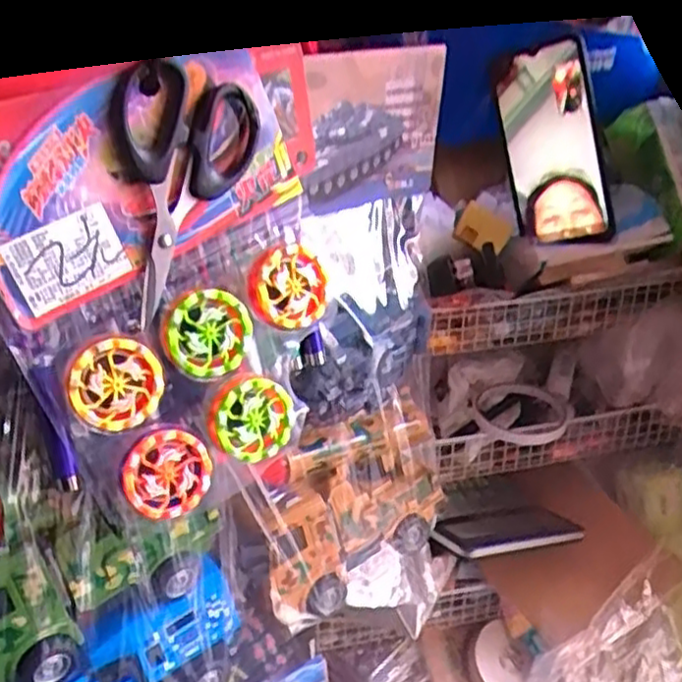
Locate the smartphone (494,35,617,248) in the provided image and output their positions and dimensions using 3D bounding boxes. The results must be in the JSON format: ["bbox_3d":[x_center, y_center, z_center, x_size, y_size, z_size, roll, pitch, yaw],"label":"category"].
[{"bbox_3d":[0.173,-0.157,0.593,0.074,0.159,0.016,-9,11,31],"label":"smartphone"}]

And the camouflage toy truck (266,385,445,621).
[{"bbox_3d":[0.013,0.111,0.500,0.164,0.104,0.050,-26,32,-37],"label":"camouflage toy truck"}]

